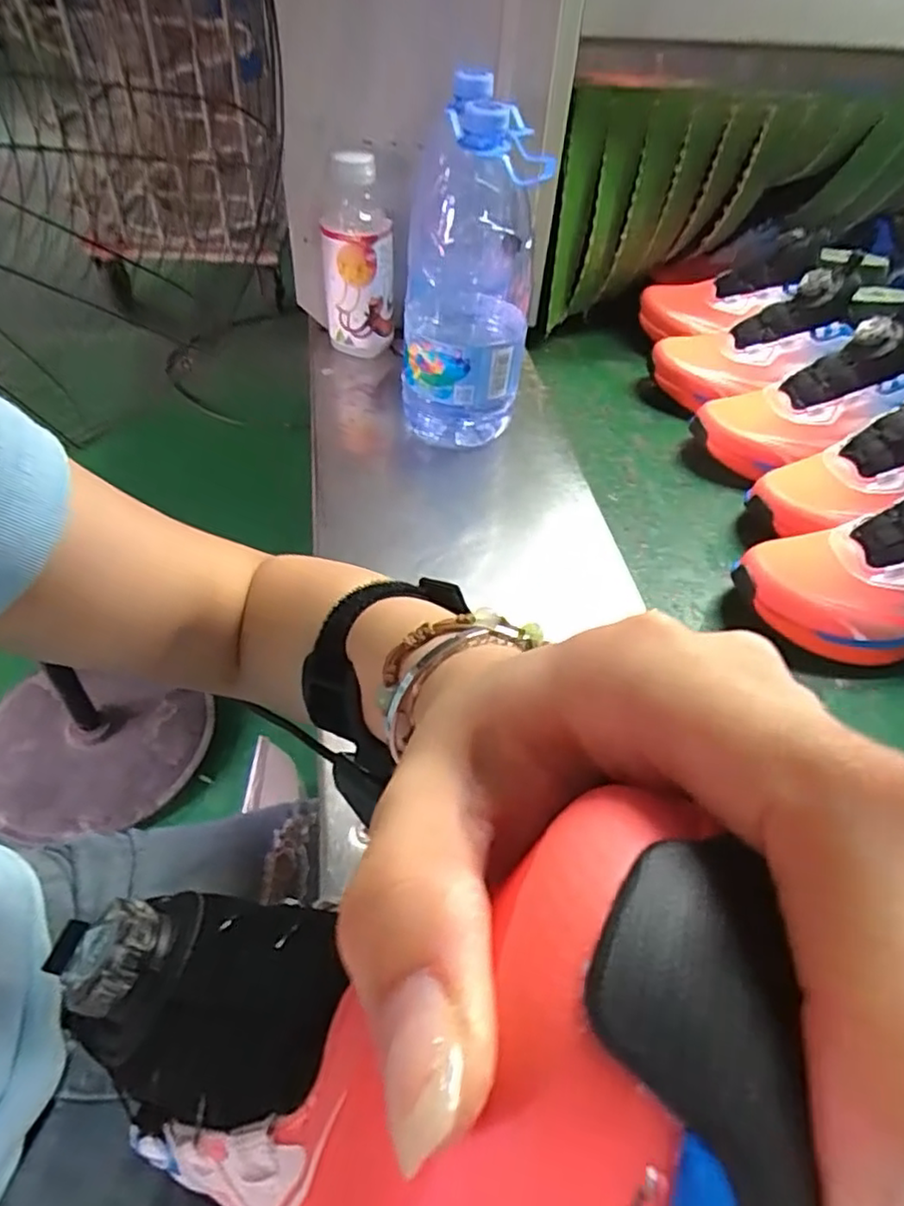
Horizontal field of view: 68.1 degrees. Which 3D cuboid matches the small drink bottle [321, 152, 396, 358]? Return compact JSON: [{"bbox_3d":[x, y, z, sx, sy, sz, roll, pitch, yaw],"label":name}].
[{"bbox_3d":[-0.094,-0.338,0.660,0.069,0.173,0.055,-3,48,-6],"label":"small drink bottle"}]

